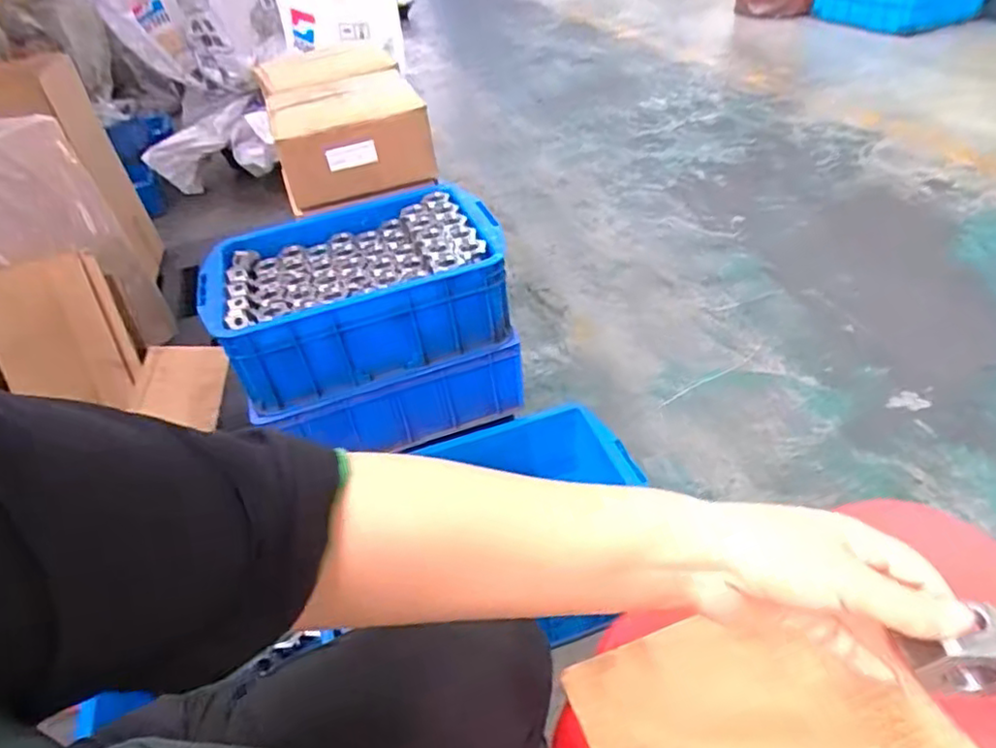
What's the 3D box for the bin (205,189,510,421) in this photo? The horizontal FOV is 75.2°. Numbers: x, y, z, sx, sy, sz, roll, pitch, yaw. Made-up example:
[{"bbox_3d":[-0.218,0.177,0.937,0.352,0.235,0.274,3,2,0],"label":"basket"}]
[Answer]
[{"bbox_3d":[-0.217,-0.138,1.019,0.429,0.142,0.315,-17,40,-11],"label":"bin"}]

